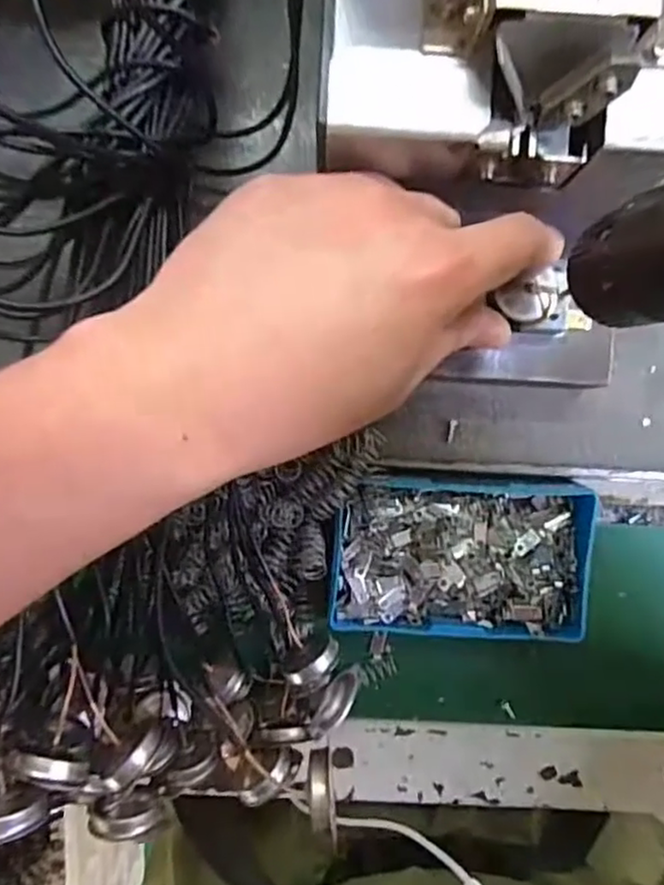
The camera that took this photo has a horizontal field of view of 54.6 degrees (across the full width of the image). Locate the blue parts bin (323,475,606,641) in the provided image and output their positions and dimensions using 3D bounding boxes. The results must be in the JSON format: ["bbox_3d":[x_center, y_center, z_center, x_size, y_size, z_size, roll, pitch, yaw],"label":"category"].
[{"bbox_3d":[0.059,0.051,0.295,0.113,0.027,0.069,3,93,-1],"label":"blue parts bin"}]

